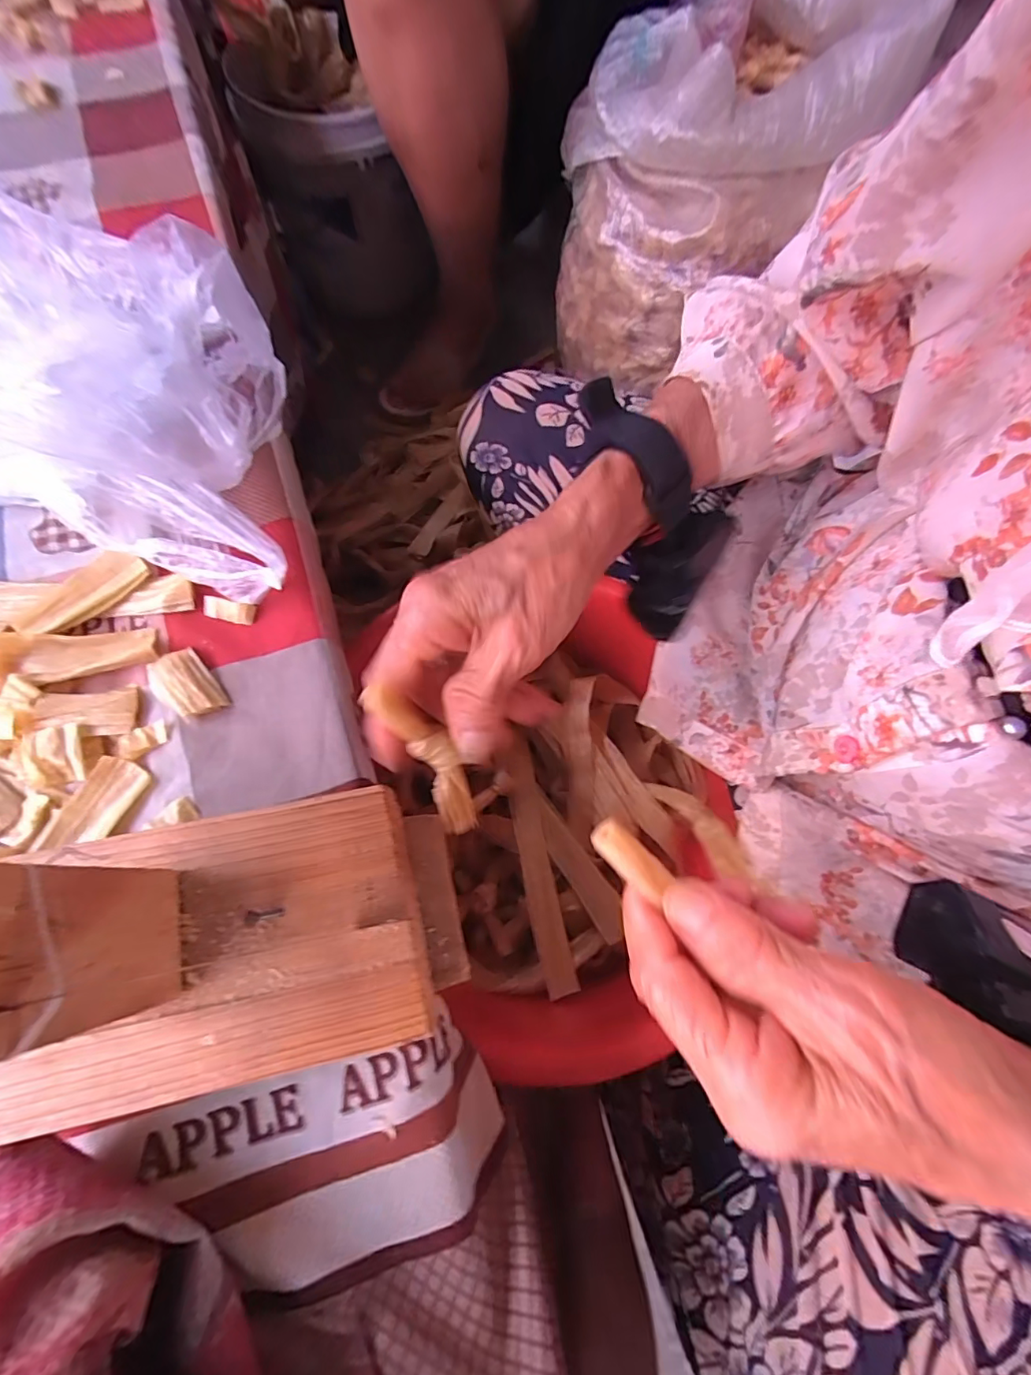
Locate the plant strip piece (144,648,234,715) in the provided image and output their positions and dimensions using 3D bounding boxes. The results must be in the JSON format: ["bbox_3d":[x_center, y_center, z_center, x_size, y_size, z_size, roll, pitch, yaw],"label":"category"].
[{"bbox_3d":[-0.161,-0.002,0.248,0.024,0.009,0.037,-37,76,-13],"label":"plant strip piece"}]

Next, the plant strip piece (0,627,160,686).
[{"bbox_3d":[-0.217,-0.016,0.247,0.076,0.013,0.026,-7,71,-4],"label":"plant strip piece"}]

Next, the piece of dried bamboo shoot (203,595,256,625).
[{"bbox_3d":[-0.148,-0.040,0.264,0.027,0.007,0.009,10,71,2],"label":"piece of dried bamboo shoot"}]

